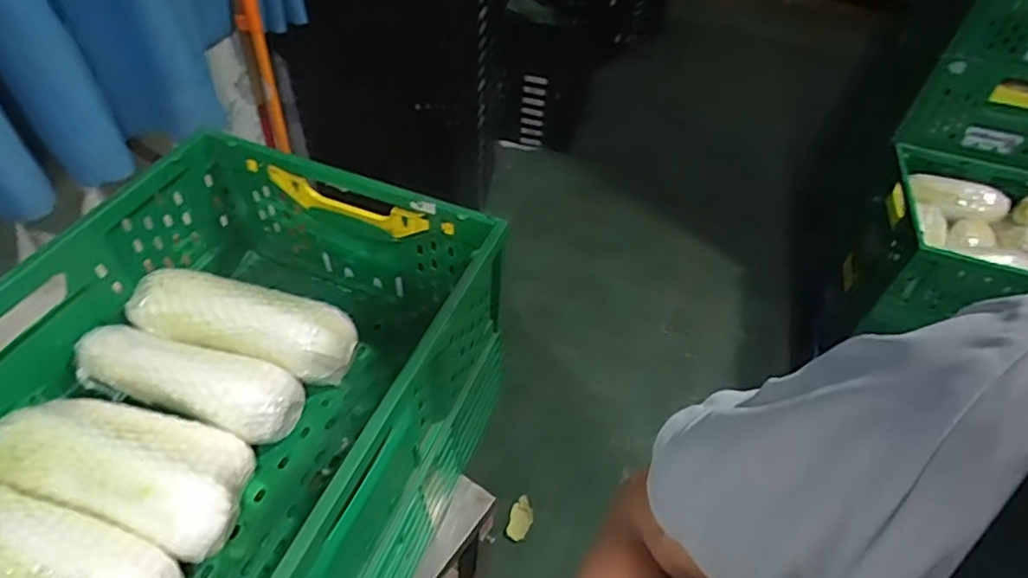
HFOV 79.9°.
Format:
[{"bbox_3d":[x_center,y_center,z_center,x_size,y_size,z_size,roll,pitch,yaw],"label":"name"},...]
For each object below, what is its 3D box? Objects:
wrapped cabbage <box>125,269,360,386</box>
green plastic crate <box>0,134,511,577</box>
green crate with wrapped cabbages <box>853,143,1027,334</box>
[{"bbox_3d":[-0.310,0.041,0.709,0.249,0.082,0.083,17,46,-10],"label":"wrapped cabbage"},{"bbox_3d":[-0.307,0.153,0.604,0.405,0.257,0.596,18,48,12],"label":"green plastic crate"},{"bbox_3d":[1.094,-0.061,1.348,0.649,0.234,0.406,14,48,8],"label":"green crate with wrapped cabbages"}]

